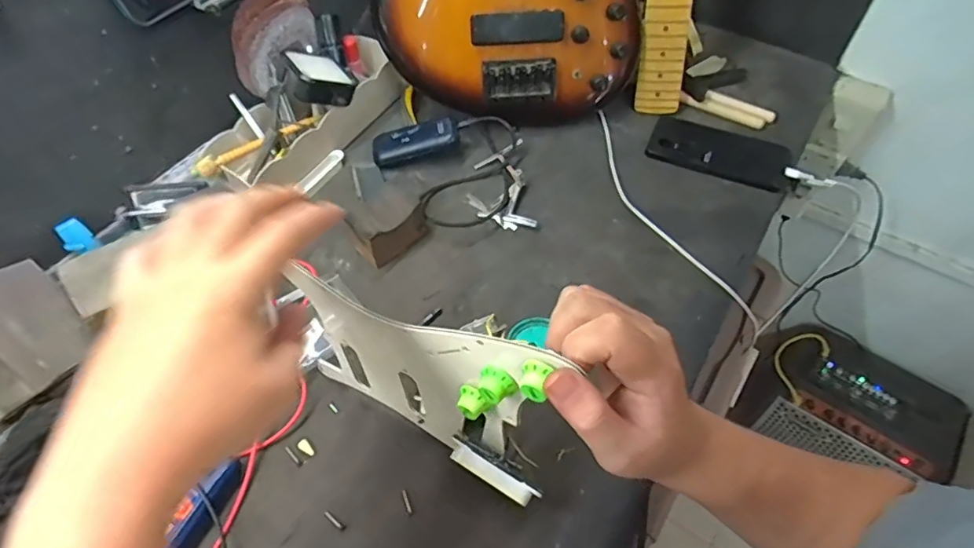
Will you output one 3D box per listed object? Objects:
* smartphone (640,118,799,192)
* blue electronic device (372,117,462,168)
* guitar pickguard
[{"bbox_3d":[0.293,-0.157,0.700,0.170,0.015,0.090,19,58,13],"label":"smartphone"},{"bbox_3d":[-0.089,-0.162,0.687,0.110,0.018,0.050,-12,56,9],"label":"blue electronic device"},{"bbox_3d":[-0.057,0.077,0.410,0.215,0.198,0.038,25,60,16],"label":"guitar pickguard"}]

